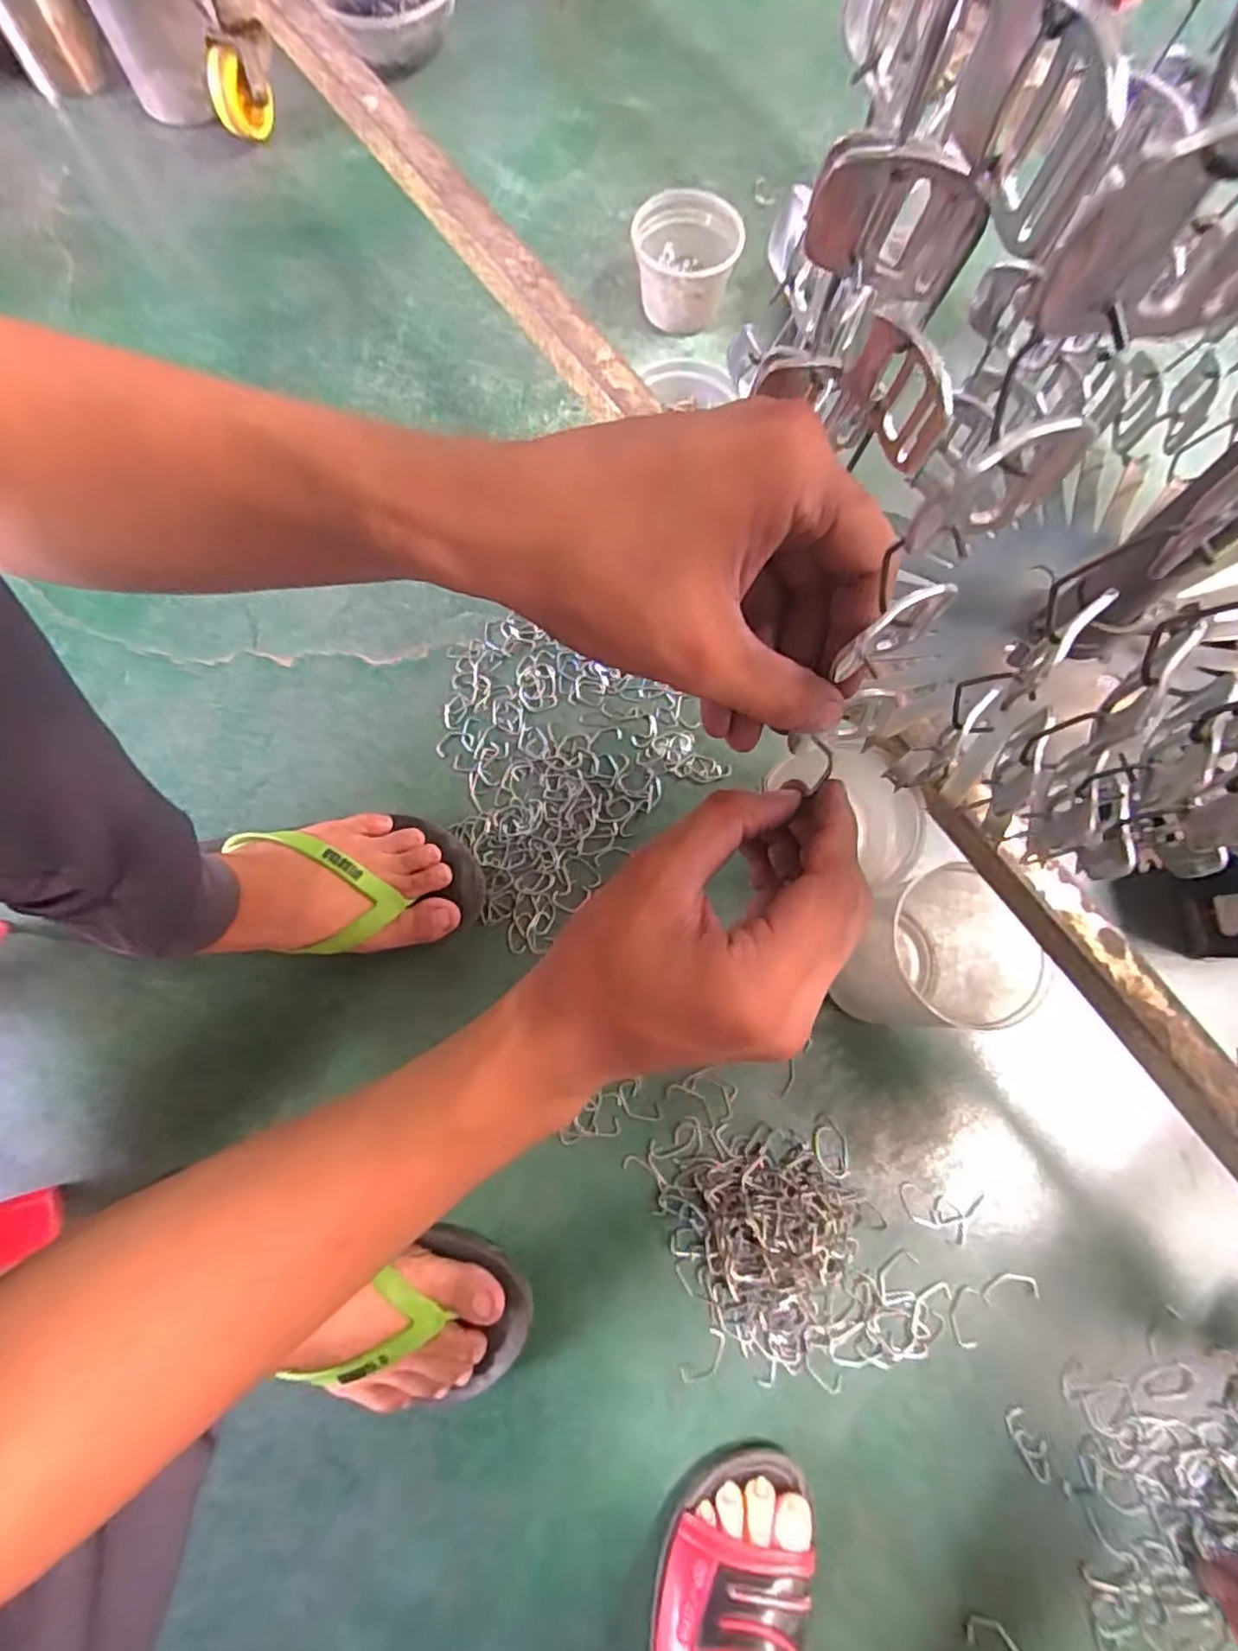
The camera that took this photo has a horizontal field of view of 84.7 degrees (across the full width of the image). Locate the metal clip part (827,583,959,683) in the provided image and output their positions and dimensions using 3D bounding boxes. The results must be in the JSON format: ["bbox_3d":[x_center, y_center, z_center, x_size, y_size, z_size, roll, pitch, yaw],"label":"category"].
[{"bbox_3d":[0.082,-0.059,0.205,0.039,0.022,0.007,-30,79,-8],"label":"metal clip part"}]

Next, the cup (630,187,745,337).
[{"bbox_3d":[0.062,-0.539,0.657,0.097,0.076,0.102,0,76,-2],"label":"cup"}]

